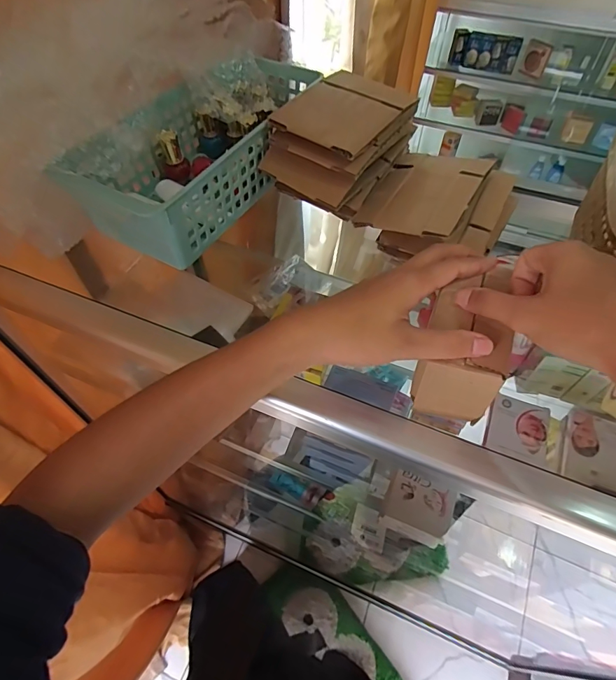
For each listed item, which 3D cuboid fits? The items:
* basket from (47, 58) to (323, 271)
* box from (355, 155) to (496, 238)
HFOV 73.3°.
[{"bbox_3d":[-0.103,-0.219,0.466,0.141,0.082,0.298,28,59,19],"label":"basket"},{"bbox_3d":[0.121,-0.155,0.426,0.098,0.008,0.132,22,62,29],"label":"box"}]

